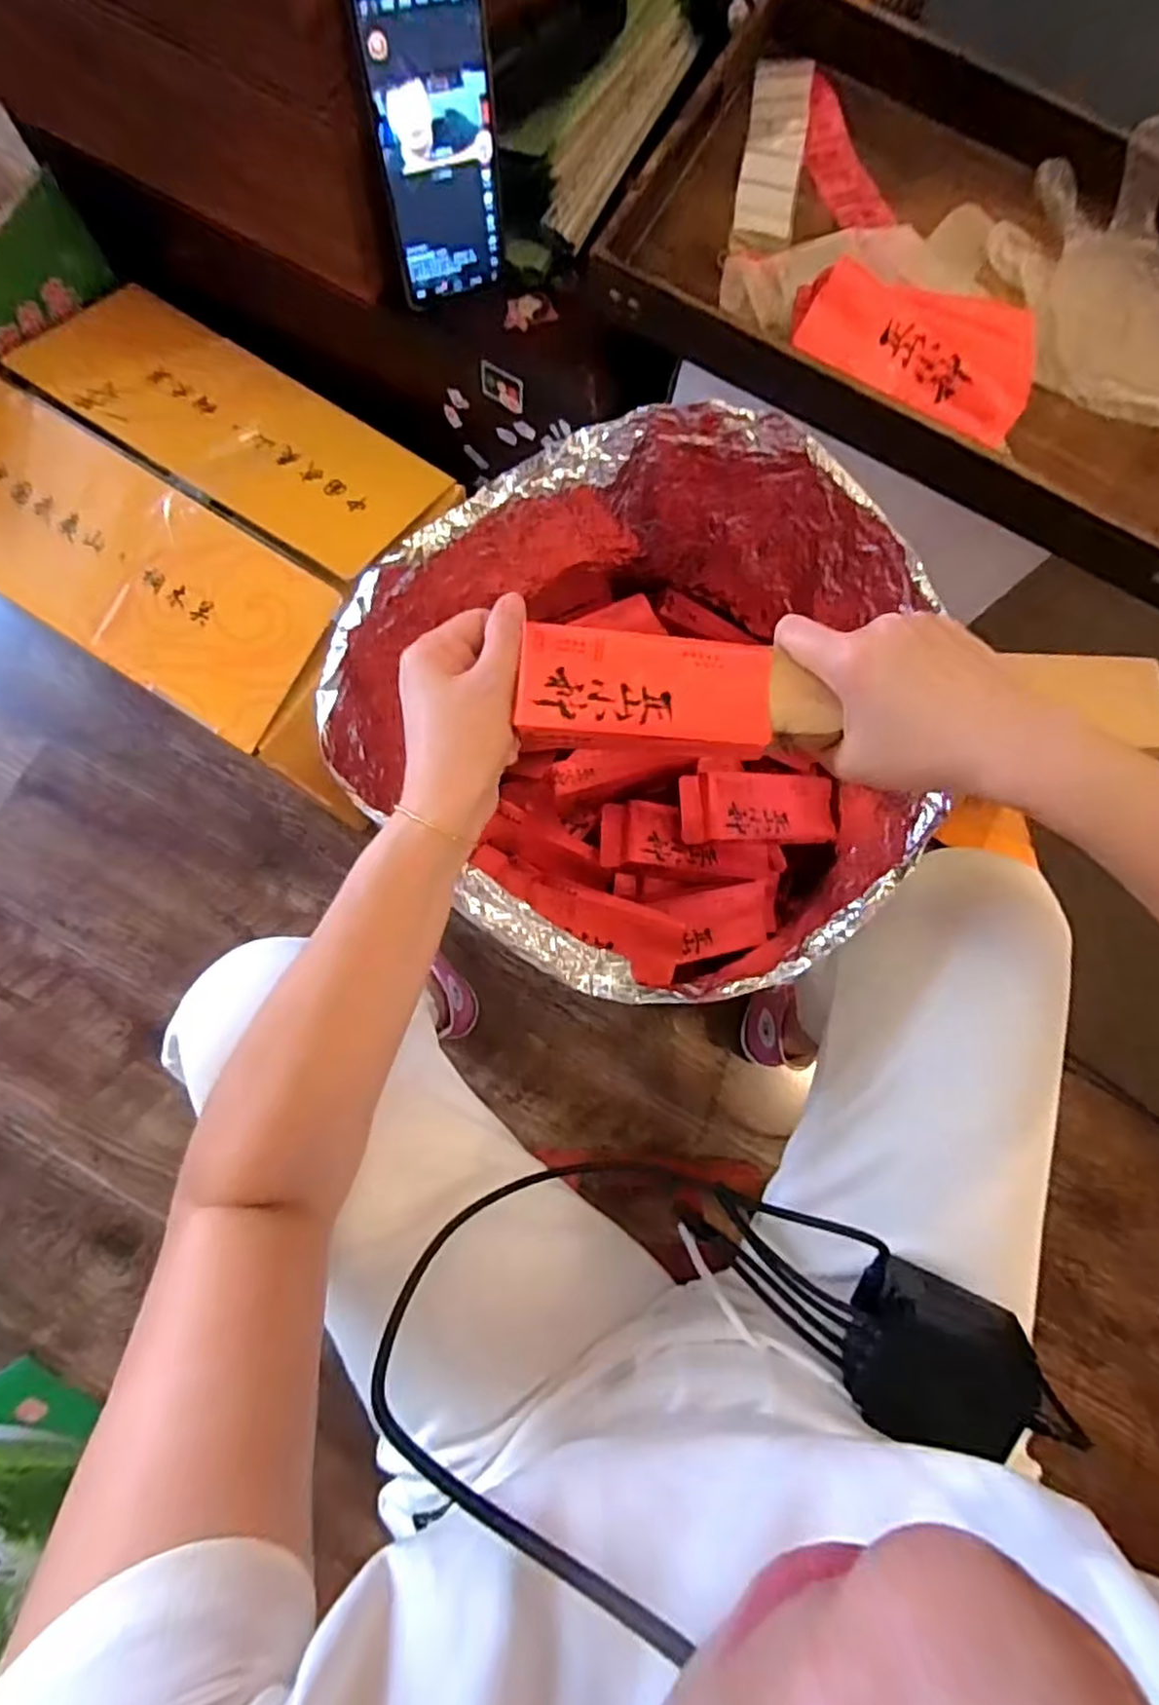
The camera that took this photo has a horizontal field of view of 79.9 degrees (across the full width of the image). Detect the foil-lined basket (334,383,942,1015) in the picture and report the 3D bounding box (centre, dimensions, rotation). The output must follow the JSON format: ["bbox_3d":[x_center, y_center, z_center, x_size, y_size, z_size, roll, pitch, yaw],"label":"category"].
[{"bbox_3d":[0.055,-0.085,0.499,0.338,0.227,0.339,1,79,-3],"label":"foil-lined basket"}]

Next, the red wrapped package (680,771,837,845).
[{"bbox_3d":[0.147,-0.035,0.558,0.136,0.021,0.054,-1,77,-21],"label":"red wrapped package"}]

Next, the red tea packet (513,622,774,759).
[{"bbox_3d":[0.032,-0.078,0.331,0.117,0.010,0.062,2,78,2],"label":"red tea packet"}]

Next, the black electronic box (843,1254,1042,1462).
[{"bbox_3d":[0.196,0.282,0.381,0.089,0.032,0.081,22,79,1],"label":"black electronic box"}]

